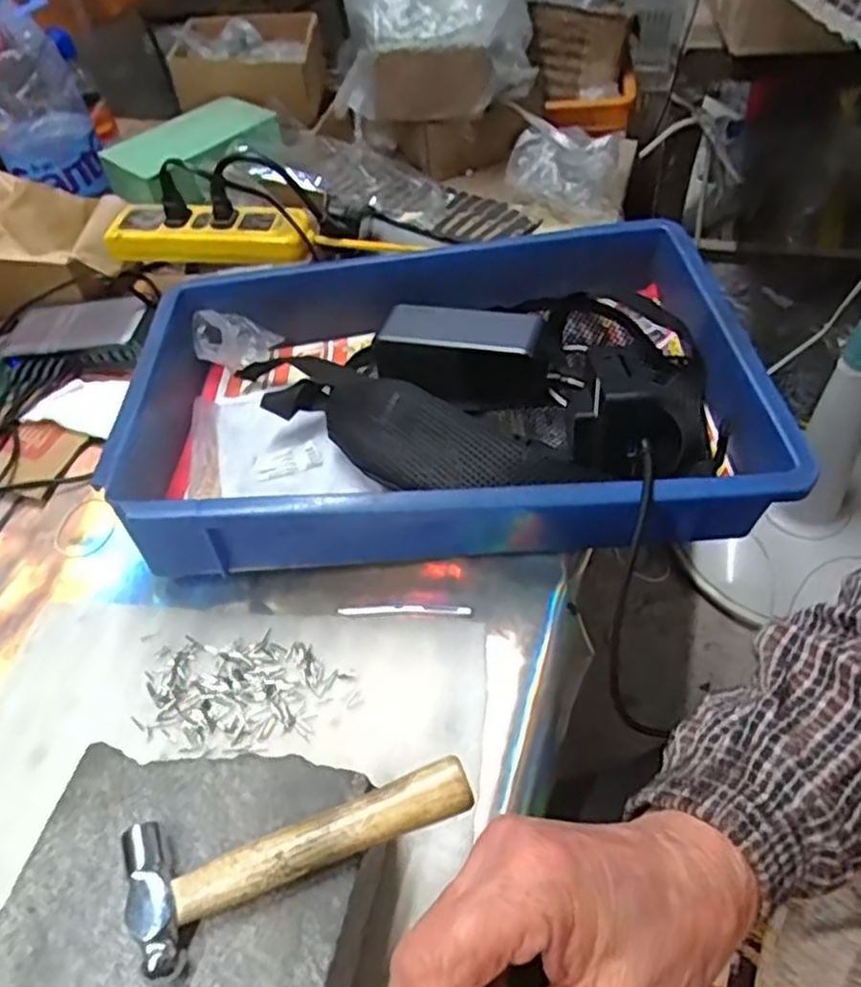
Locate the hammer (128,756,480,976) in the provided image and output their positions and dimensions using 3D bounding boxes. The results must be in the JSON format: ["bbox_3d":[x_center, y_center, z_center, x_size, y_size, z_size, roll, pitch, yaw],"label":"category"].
[{"bbox_3d":[-0.054,0.155,0.320,0.149,0.020,0.055,-17,51,-7],"label":"hammer"}]

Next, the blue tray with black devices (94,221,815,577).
[{"bbox_3d":[0.007,-0.083,0.544,0.430,0.094,0.303,-6,51,3],"label":"blue tray with black devices"}]

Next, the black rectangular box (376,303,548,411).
[{"bbox_3d":[0.027,-0.110,0.578,0.131,0.065,0.045,11,53,15],"label":"black rectangular box"}]

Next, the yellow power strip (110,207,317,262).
[{"bbox_3d":[-0.198,-0.236,0.656,0.185,0.031,0.049,2,52,9],"label":"yellow power strip"}]

